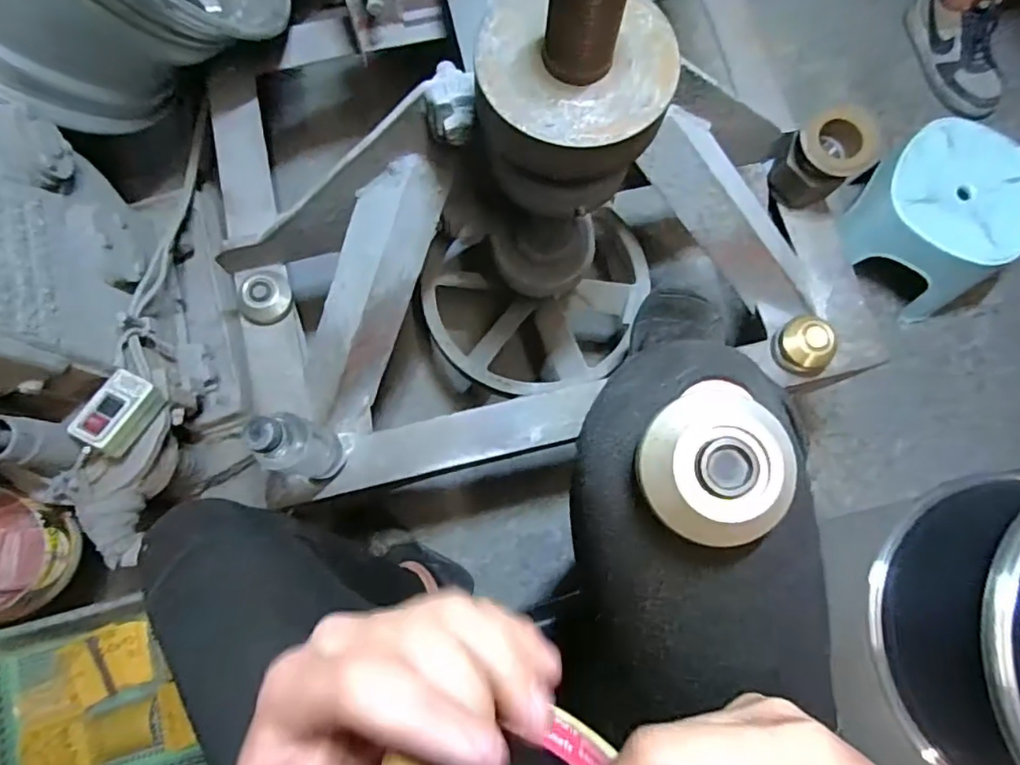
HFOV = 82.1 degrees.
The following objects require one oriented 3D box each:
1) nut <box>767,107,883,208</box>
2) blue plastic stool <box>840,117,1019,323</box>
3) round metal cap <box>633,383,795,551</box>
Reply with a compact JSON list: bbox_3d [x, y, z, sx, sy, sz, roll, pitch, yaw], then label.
[{"bbox_3d":[0.377,-0.269,0.709,0.078,0.098,0.080,0,78,-1],"label":"nut"},{"bbox_3d":[0.681,-0.259,0.962,0.236,0.191,0.198,37,80,7],"label":"blue plastic stool"},{"bbox_3d":[0.087,0.034,0.245,0.061,0.025,0.063,-25,79,-6],"label":"round metal cap"}]

